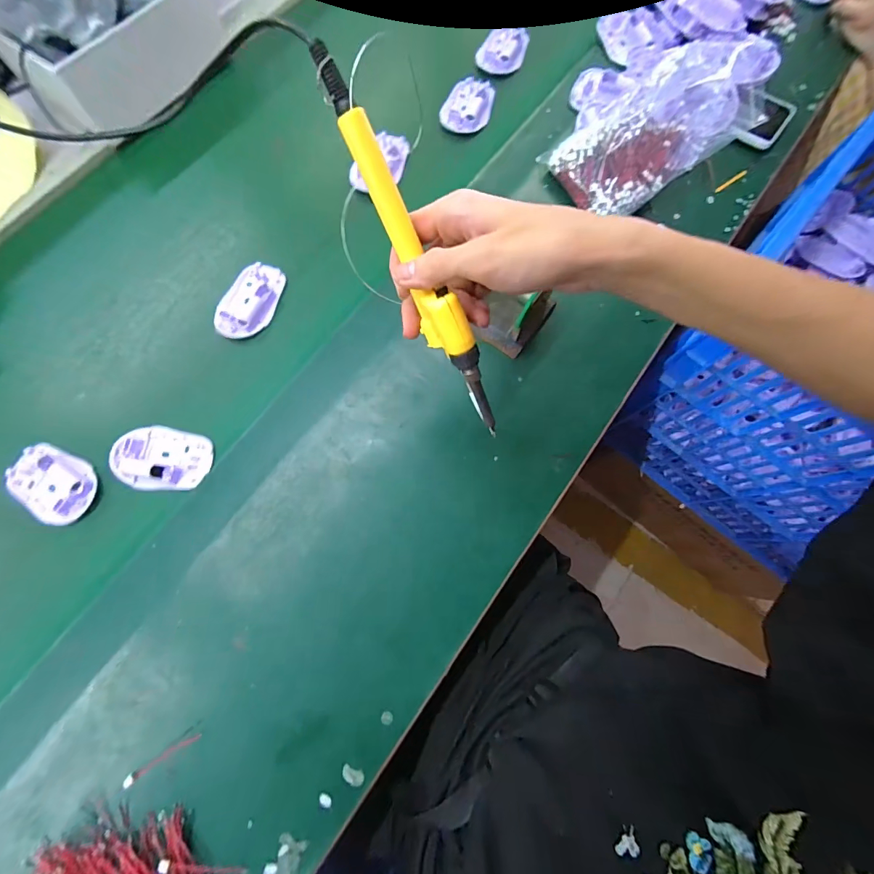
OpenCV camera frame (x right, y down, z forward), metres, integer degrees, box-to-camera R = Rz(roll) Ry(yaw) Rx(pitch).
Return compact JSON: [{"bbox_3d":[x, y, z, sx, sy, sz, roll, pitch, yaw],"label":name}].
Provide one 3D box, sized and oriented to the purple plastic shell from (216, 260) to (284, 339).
[{"bbox_3d":[-0.214,-0.157,0.467,0.057,0.017,0.095,20,75,4],"label":"purple plastic shell"}]

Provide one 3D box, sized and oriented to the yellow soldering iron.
[{"bbox_3d":[-0.010,-0.101,0.256,0.025,0.032,0.235,-29,108,-7],"label":"yellow soldering iron"}]

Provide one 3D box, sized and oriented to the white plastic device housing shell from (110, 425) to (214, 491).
[{"bbox_3d":[-0.283,0.022,0.420,0.091,0.015,0.064,9,75,1],"label":"white plastic device housing shell"}]

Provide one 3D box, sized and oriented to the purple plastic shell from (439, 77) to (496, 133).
[{"bbox_3d":[0.041,-0.439,0.536,0.064,0.015,0.080,17,75,3],"label":"purple plastic shell"}]

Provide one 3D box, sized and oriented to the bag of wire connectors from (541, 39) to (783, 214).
[{"bbox_3d":[0.287,-0.389,0.494,0.314,0.060,0.130,-36,79,-10],"label":"bag of wire connectors"}]

